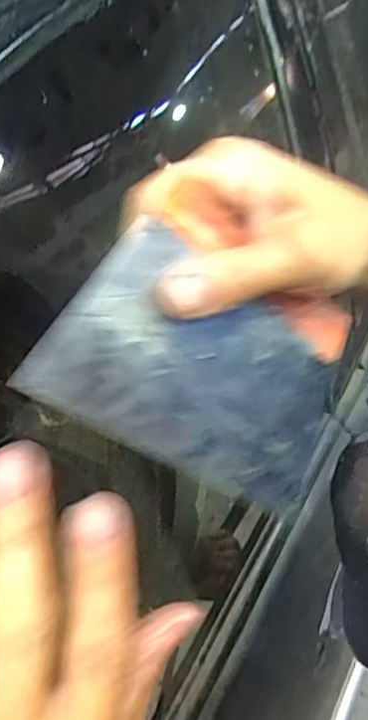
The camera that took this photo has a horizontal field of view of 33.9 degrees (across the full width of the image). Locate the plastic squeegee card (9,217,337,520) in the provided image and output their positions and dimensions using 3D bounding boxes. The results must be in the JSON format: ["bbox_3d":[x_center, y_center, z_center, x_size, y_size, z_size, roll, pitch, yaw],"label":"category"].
[{"bbox_3d":[0.011,0.007,0.250,0.004,0.143,0.077,5,68,55],"label":"plastic squeegee card"}]

